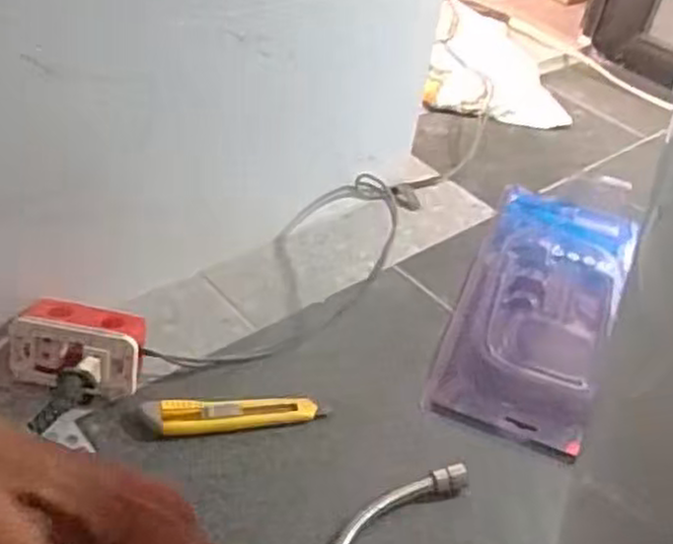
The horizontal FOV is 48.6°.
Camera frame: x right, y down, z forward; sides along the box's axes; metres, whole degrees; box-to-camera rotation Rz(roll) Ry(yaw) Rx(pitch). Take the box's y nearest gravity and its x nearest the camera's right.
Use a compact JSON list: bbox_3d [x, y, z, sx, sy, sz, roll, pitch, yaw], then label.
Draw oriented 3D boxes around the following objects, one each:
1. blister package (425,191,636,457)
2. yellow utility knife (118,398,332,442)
[{"bbox_3d":[0.235,0.021,0.830,0.166,0.034,0.425,20,41,12],"label":"blister package"},{"bbox_3d":[-0.095,0.126,0.664,0.174,0.012,0.033,-3,41,-14],"label":"yellow utility knife"}]

